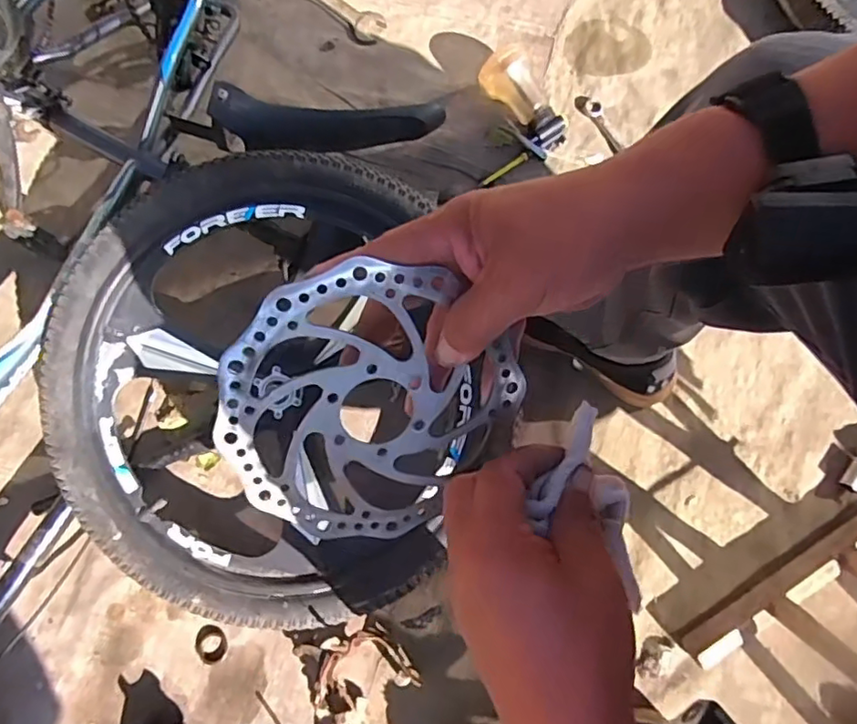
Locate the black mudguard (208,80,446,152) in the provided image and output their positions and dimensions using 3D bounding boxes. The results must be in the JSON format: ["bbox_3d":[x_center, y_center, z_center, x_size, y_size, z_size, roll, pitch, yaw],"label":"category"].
[{"bbox_3d":[-0.138,-0.333,0.831,0.309,0.055,0.063,-4,72,-16],"label":"black mudguard"}]

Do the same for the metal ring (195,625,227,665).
[{"bbox_3d":[-0.259,0.336,0.713,0.035,0.004,0.043,-31,73,-6],"label":"metal ring"}]

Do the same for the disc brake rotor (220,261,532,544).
[{"bbox_3d":[-0.032,0.023,0.301,0.137,0.004,0.147,-5,113,-12],"label":"disc brake rotor"}]

